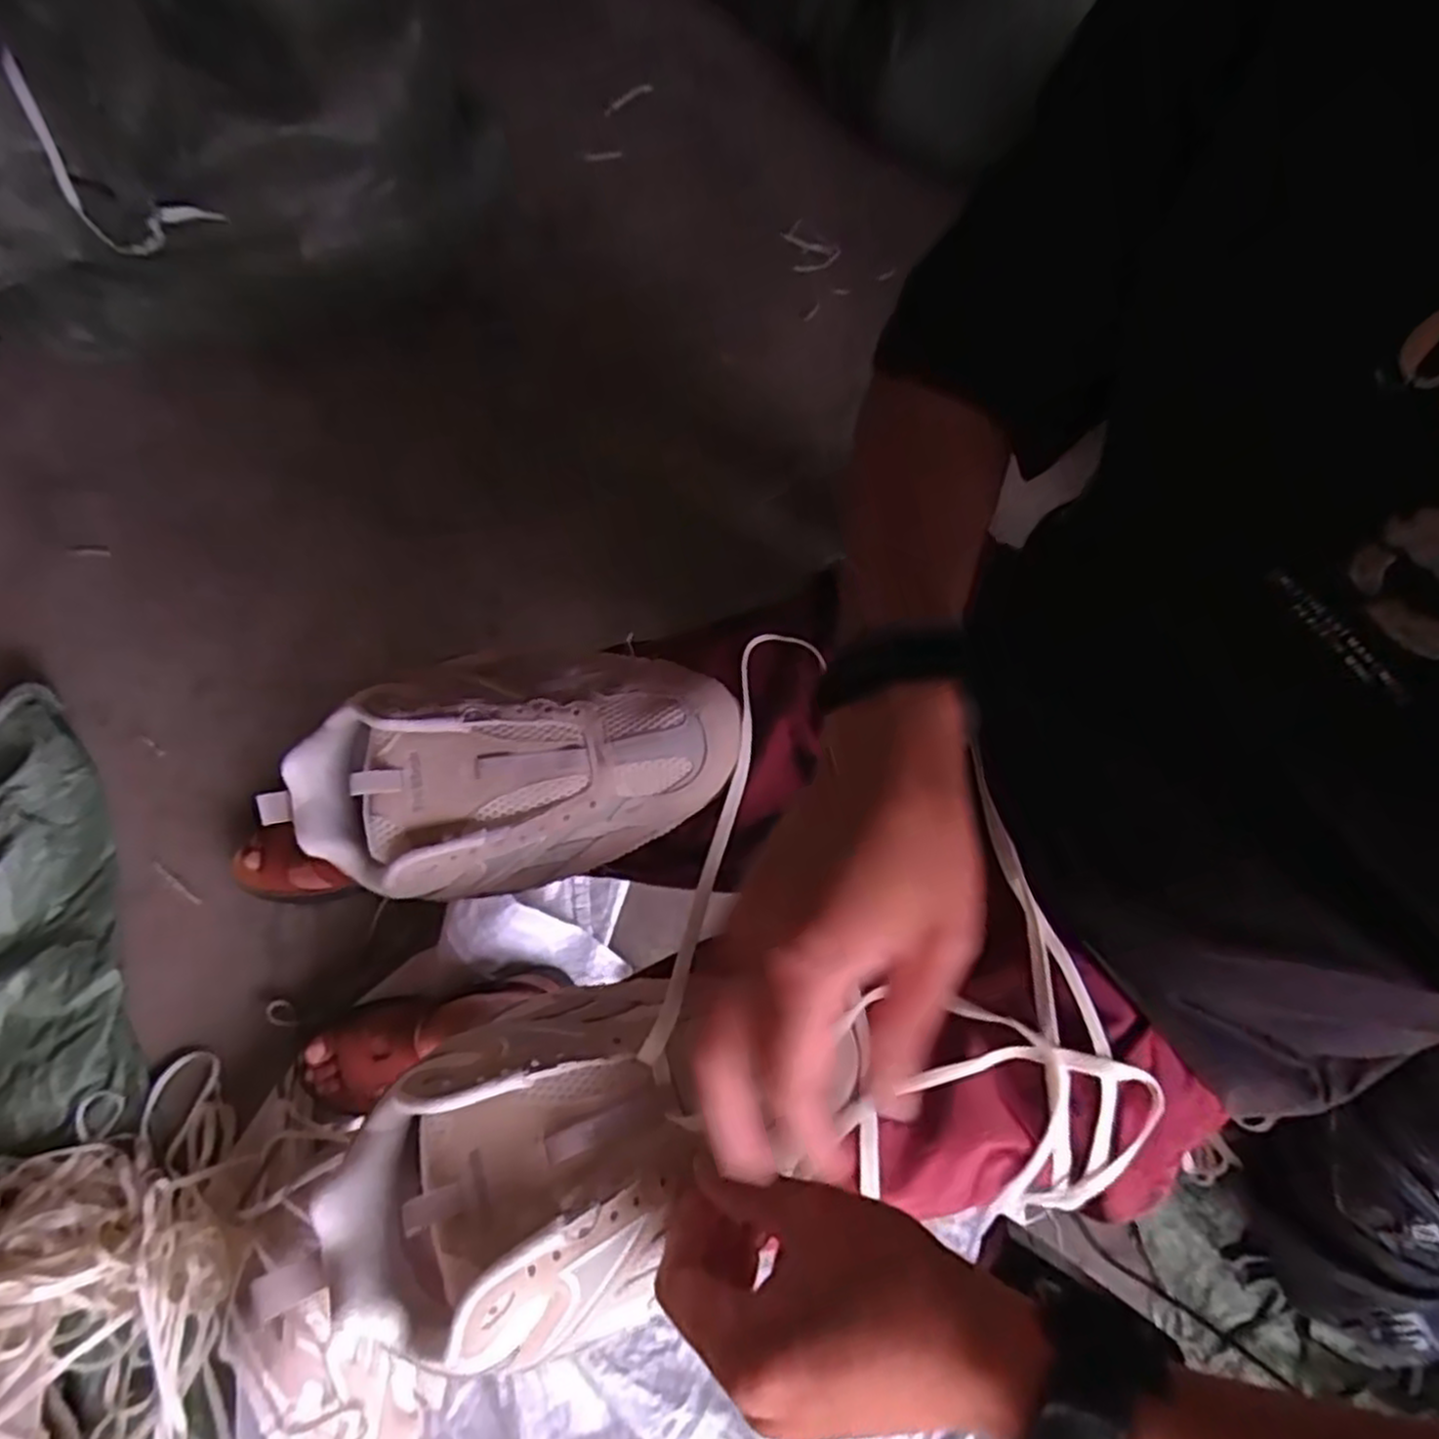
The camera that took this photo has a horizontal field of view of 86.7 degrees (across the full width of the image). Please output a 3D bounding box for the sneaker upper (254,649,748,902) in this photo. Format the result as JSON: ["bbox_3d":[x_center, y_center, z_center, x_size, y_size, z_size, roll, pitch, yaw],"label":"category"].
[{"bbox_3d":[-0.113,0.030,0.438,0.253,0.091,0.114,-19,73,-7],"label":"sneaker upper"}]

